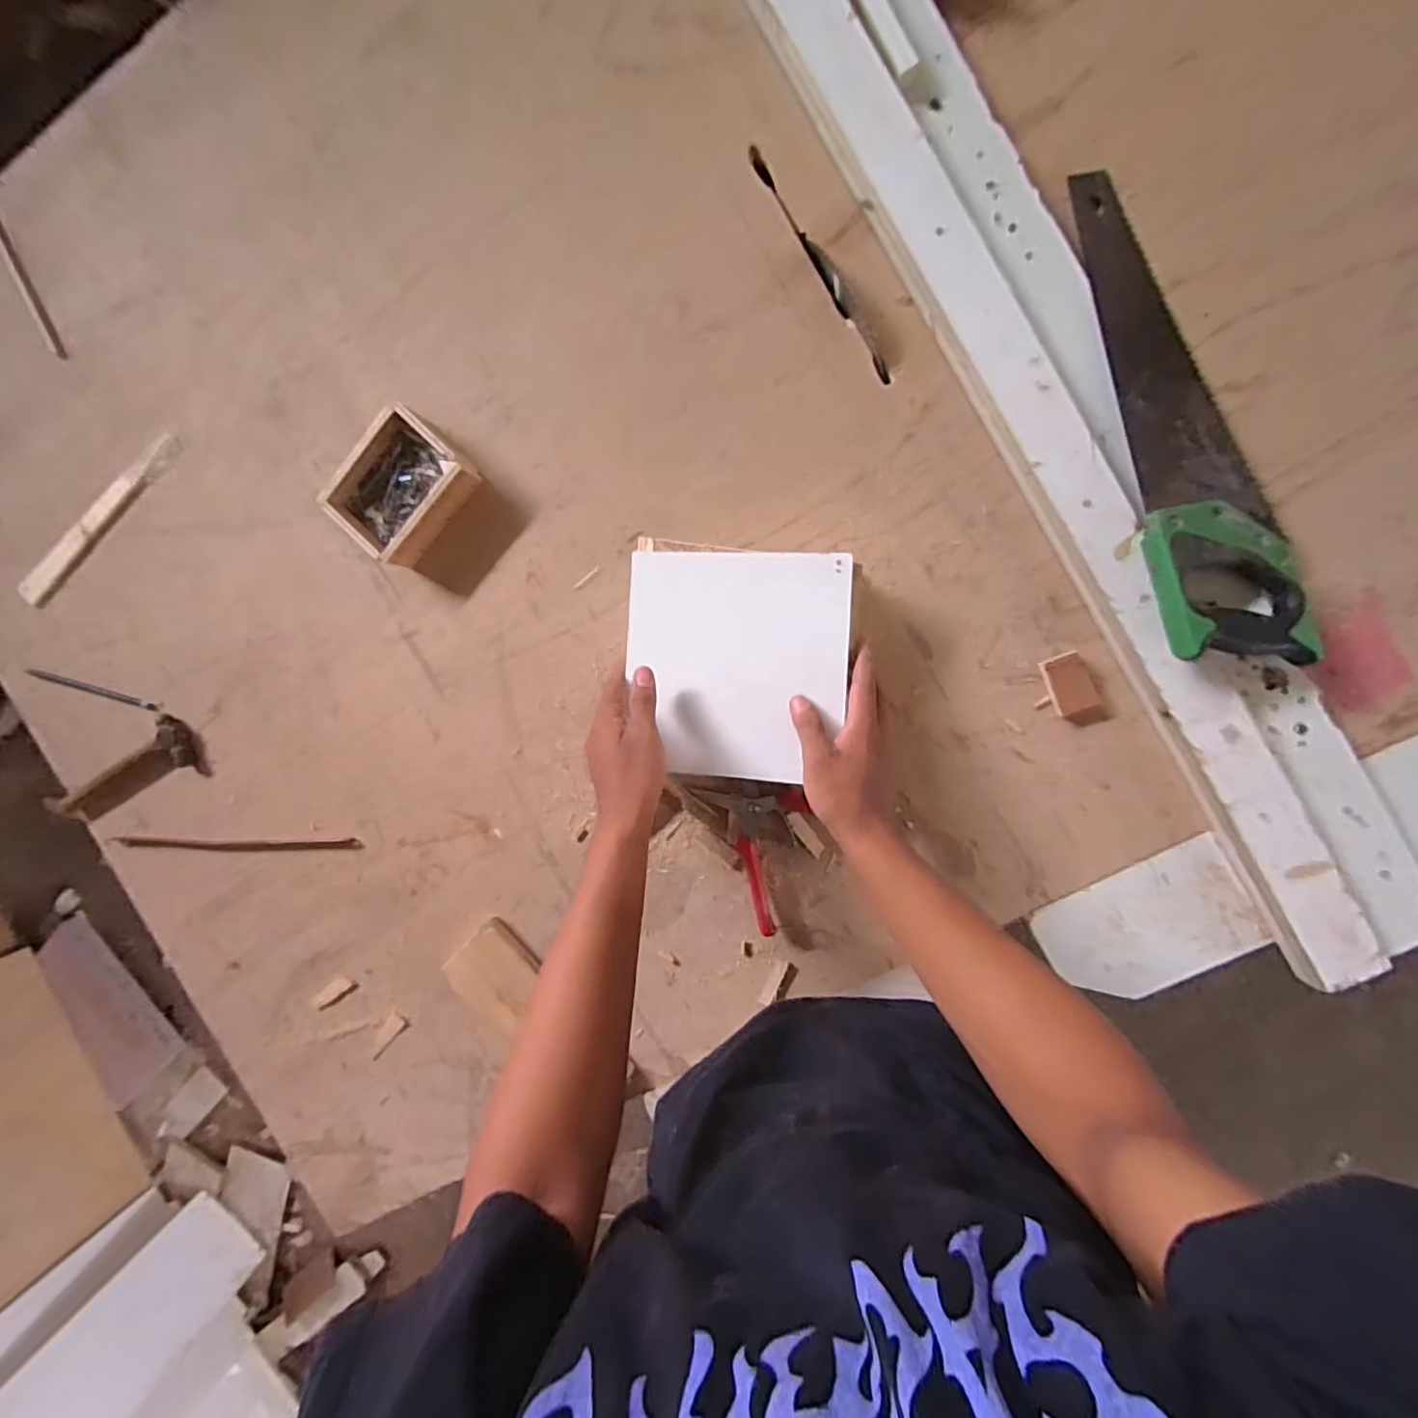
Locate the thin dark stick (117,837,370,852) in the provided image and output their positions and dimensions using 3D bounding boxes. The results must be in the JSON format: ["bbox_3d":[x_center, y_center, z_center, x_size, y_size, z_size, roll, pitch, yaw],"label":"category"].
[{"bbox_3d":[-0.546,0.158,0.699,0.315,0.013,0.018,-2,96,8],"label":"thin dark stick"}]

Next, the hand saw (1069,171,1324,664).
[{"bbox_3d":[0.402,-0.245,0.509,0.123,0.033,0.432,-8,84,-6],"label":"hand saw"}]

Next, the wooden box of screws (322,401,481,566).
[{"bbox_3d":[-0.310,-0.223,0.607,0.110,0.045,0.130,41,99,2],"label":"wooden box of screws"}]

